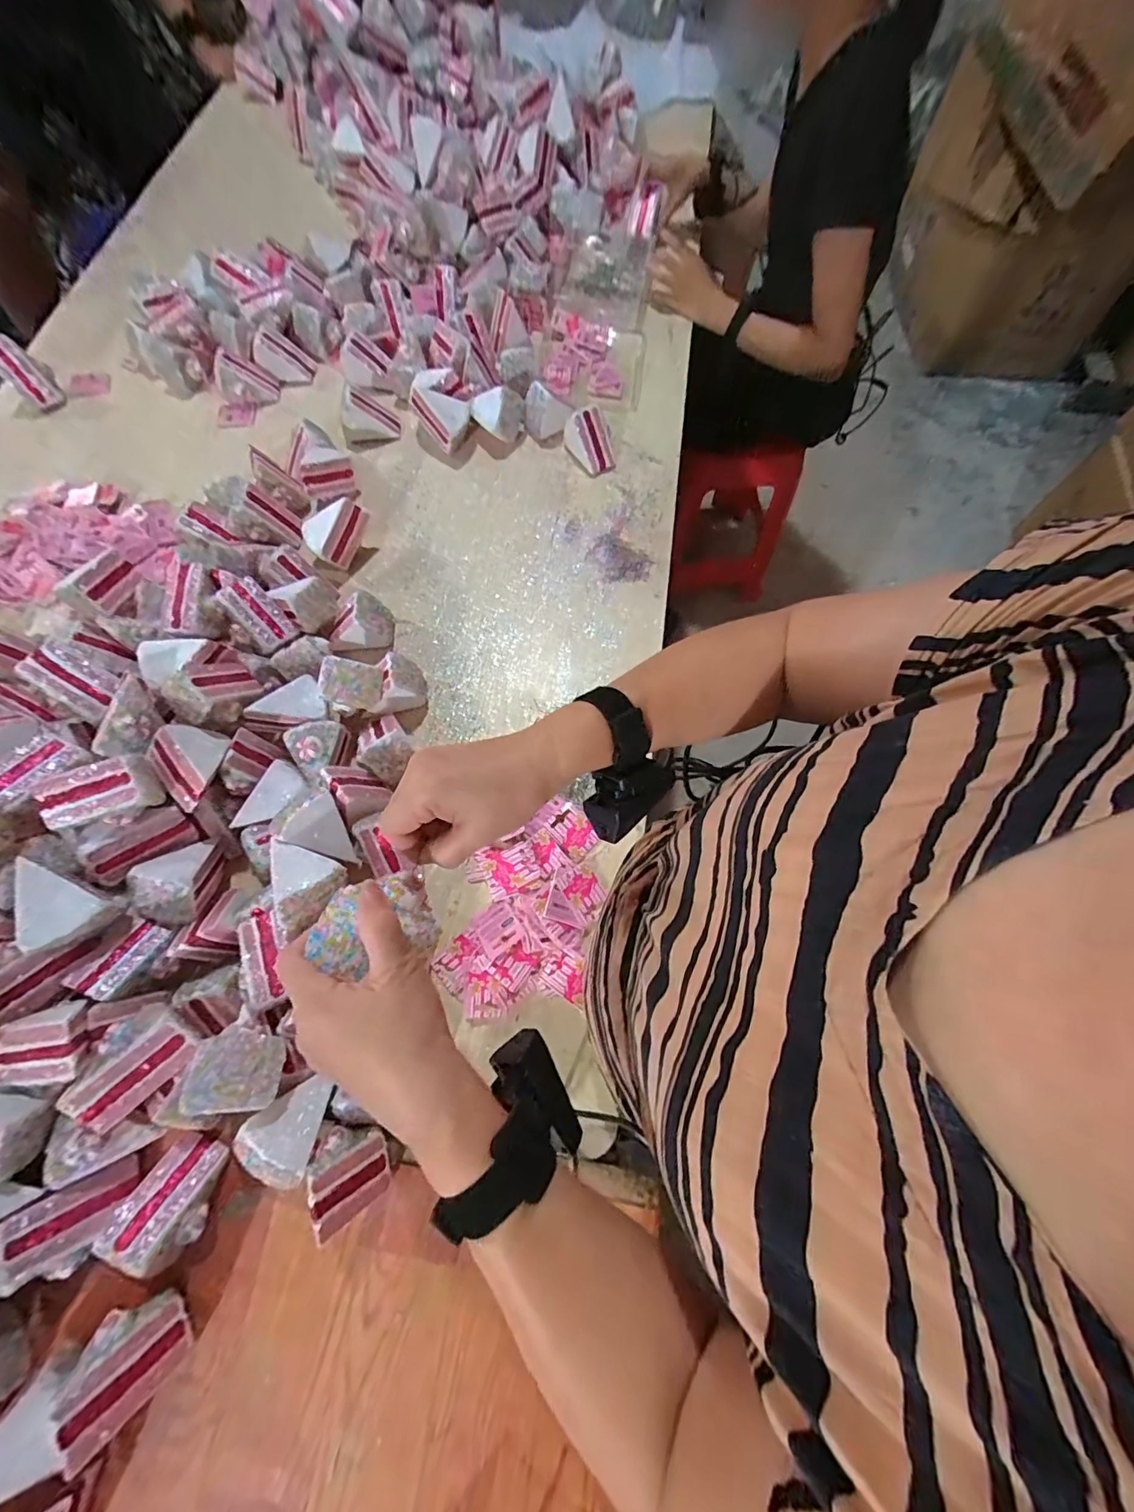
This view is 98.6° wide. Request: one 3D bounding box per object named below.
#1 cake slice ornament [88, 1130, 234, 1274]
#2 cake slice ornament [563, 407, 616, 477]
[{"bbox_3d":[-0.346,0.392,0.429,0.067,0.060,0.081,25,73,7],"label":"cake slice ornament"},{"bbox_3d":[0.037,-0.490,0.756,0.056,0.063,0.080,-32,75,-11],"label":"cake slice ornament"}]

